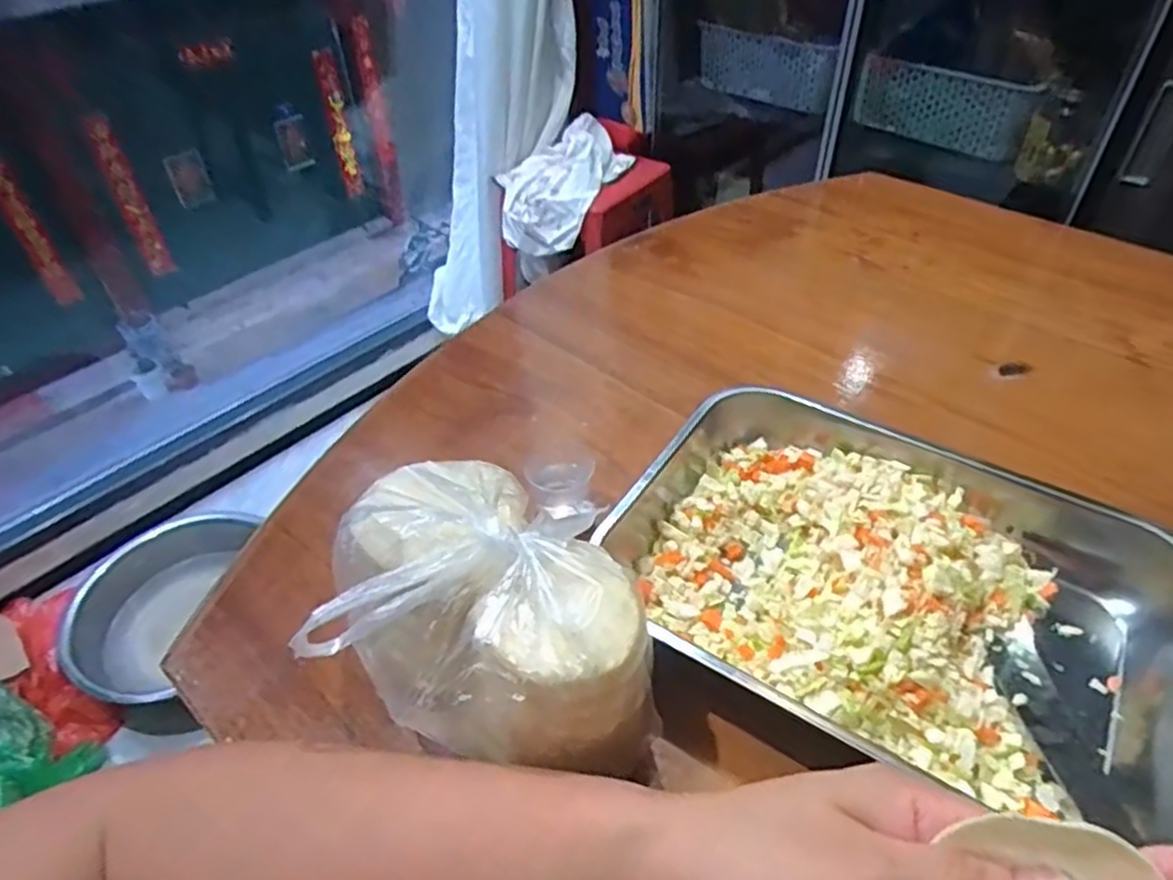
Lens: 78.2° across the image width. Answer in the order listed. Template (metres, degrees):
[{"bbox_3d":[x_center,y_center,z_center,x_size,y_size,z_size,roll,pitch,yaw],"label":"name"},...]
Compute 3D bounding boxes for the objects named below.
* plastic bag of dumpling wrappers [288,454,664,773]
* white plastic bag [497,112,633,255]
[{"bbox_3d":[-0.037,0.075,0.303,0.123,0.100,0.111,0,43,2],"label":"plastic bag of dumpling wrappers"},{"bbox_3d":[-0.049,-0.565,1.607,0.249,0.178,0.328,15,46,17],"label":"white plastic bag"}]

